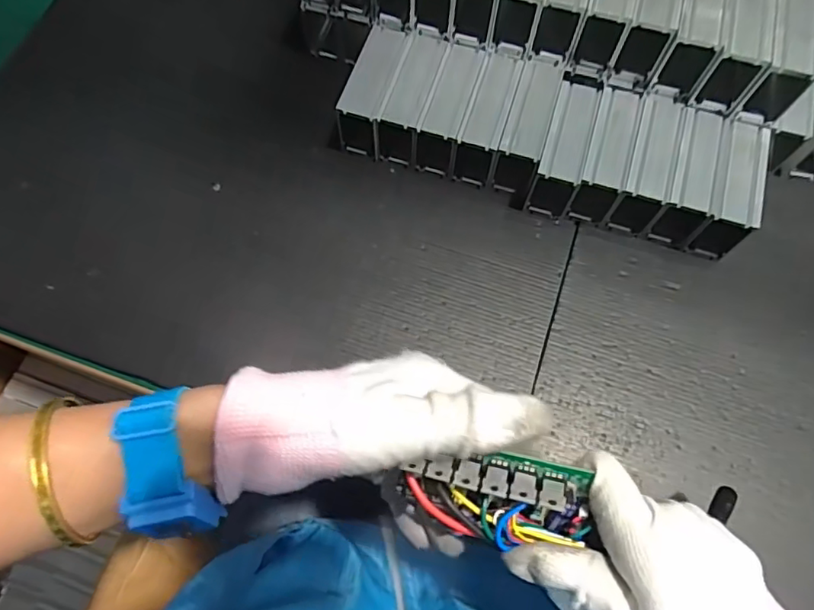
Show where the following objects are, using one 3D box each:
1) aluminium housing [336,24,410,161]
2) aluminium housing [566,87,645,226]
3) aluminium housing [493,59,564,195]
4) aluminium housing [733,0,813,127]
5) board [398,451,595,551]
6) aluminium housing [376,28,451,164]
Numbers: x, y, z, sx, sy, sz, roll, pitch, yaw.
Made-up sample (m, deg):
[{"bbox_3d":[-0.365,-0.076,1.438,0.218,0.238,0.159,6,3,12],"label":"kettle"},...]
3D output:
[{"bbox_3d":[-0.026,-0.164,0.443,0.032,0.052,0.089,16,69,6],"label":"aluminium housing"},{"bbox_3d":[0.149,-0.111,0.426,0.029,0.052,0.088,18,69,7],"label":"aluminium housing"},{"bbox_3d":[0.091,-0.132,0.433,0.030,0.053,0.093,16,69,6],"label":"aluminium housing"},{"bbox_3d":[0.259,-0.177,0.393,0.030,0.055,0.083,14,69,5],"label":"aluminium housing"},{"bbox_3d":[0.036,0.081,0.236,0.076,0.021,0.034,5,68,6],"label":"board"},{"bbox_3d":[0.003,-0.154,0.440,0.031,0.053,0.095,17,69,6],"label":"aluminium housing"}]

